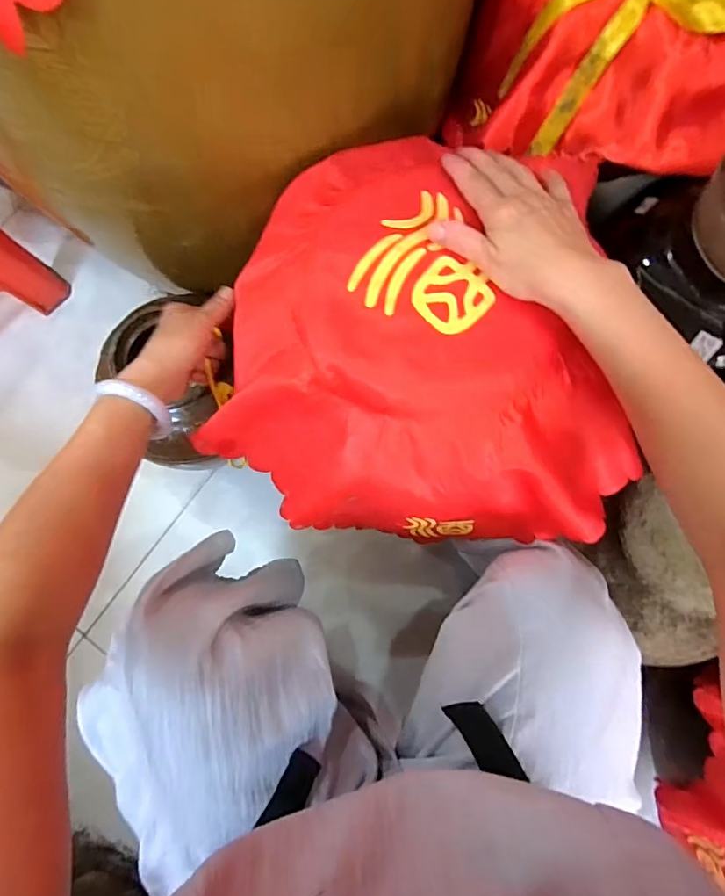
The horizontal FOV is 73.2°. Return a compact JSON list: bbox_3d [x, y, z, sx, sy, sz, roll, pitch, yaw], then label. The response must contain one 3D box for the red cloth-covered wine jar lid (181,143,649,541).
[{"bbox_3d":[0.047,-0.090,0.400,0.328,0.100,0.311,1,78,1],"label":"red cloth-covered wine jar lid"}]

